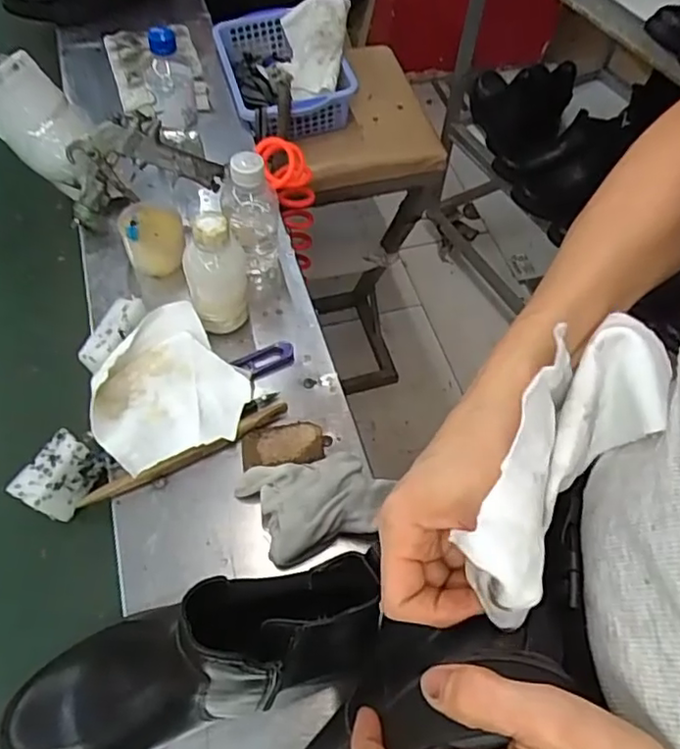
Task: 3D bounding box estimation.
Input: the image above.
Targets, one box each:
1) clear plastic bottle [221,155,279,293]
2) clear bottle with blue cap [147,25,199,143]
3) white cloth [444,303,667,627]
[{"bbox_3d":[-0.094,-0.163,0.639,0.055,0.147,0.064,-4,59,-5],"label":"clear plastic bottle"},{"bbox_3d":[-0.206,-0.354,0.738,0.056,0.118,0.060,-8,59,-7],"label":"clear bottle with blue cap"},{"bbox_3d":[0.103,0.035,0.278,0.050,0.066,0.149,35,62,17],"label":"white cloth"}]

